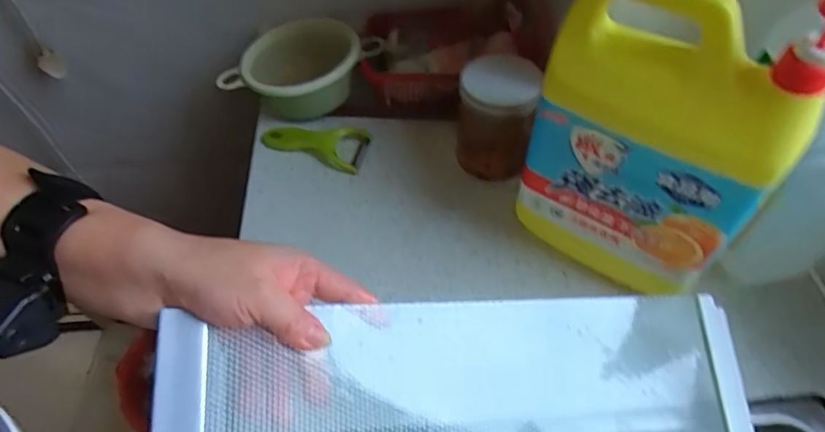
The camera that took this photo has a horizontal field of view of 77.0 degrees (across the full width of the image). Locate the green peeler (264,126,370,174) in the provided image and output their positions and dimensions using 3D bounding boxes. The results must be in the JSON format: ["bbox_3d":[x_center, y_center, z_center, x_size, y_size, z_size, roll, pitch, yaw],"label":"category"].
[{"bbox_3d":[-0.117,-0.085,0.617,0.124,0.021,0.063,9,56,9],"label":"green peeler"}]

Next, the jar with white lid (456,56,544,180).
[{"bbox_3d":[0.091,-0.109,0.563,0.076,0.124,0.071,-2,55,2],"label":"jar with white lid"}]

